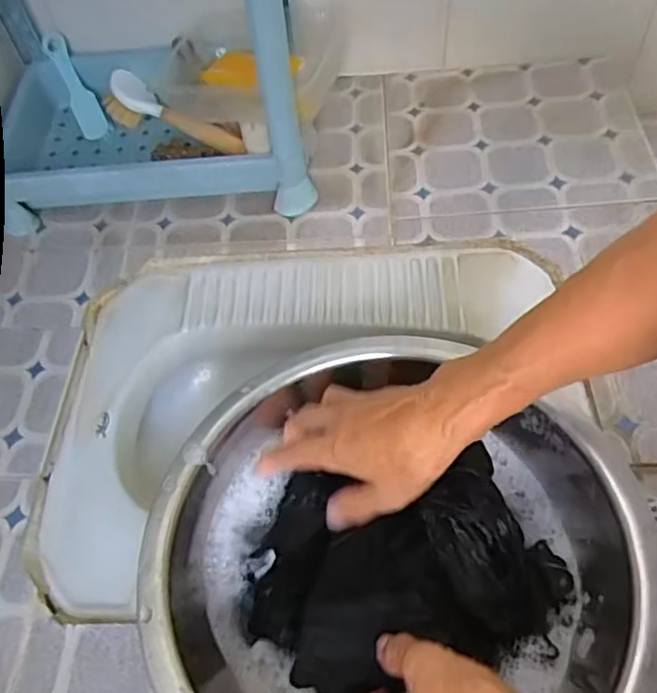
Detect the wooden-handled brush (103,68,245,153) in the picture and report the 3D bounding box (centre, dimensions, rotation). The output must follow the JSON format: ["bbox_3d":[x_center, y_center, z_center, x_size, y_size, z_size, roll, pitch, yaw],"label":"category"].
[{"bbox_3d":[-0.201,-0.286,0.778,0.218,0.044,0.050,32,65,23],"label":"wooden-handled brush"}]

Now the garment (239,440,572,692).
[{"bbox_3d":[0.049,0.150,0.431,0.222,0.073,0.149,-5,57,2],"label":"garment"}]

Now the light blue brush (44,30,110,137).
[{"bbox_3d":[-0.339,-0.347,0.834,0.034,0.023,0.168,-26,79,-12],"label":"light blue brush"}]

